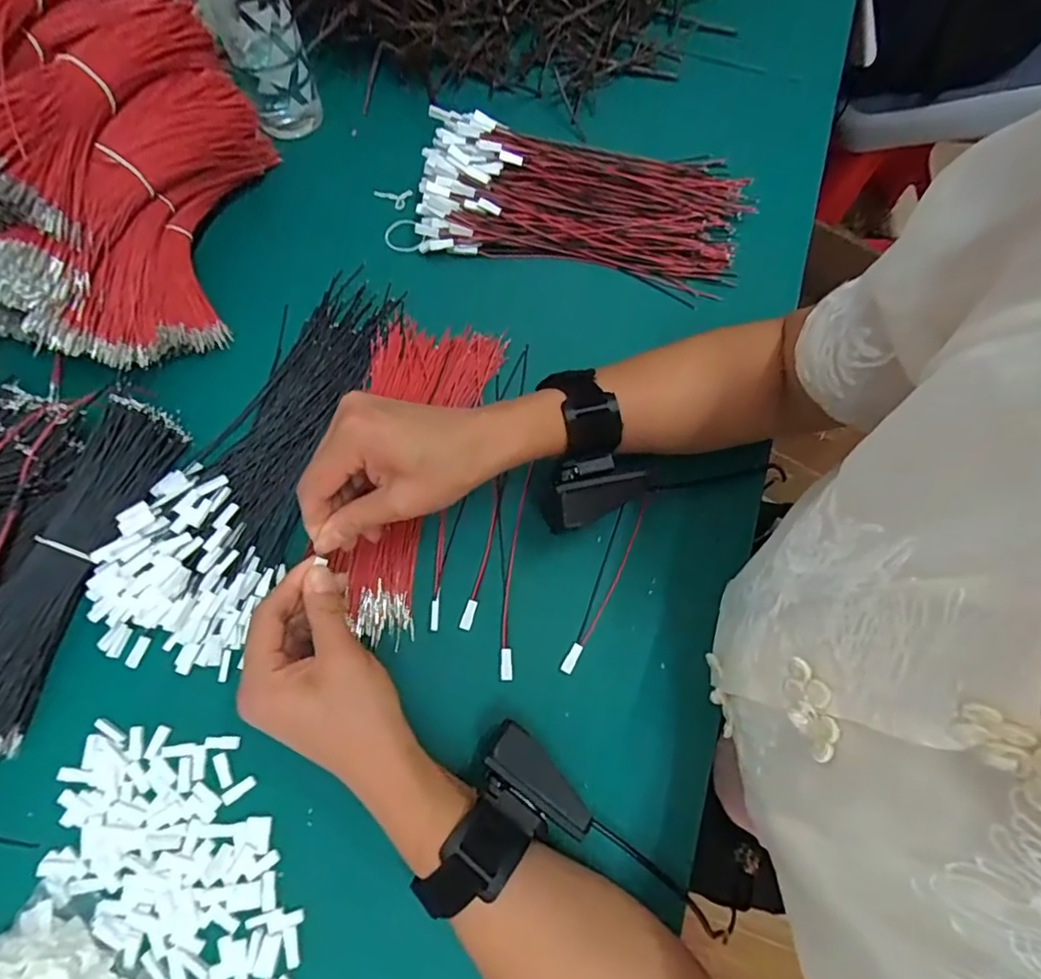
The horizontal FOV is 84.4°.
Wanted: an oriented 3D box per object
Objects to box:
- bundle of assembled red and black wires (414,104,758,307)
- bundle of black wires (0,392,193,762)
[{"bbox_3d":[0.049,-0.251,0.485,0.285,0.038,0.149,9,71,1],"label":"bundle of assembled red and black wires"},{"bbox_3d":[-0.292,0.049,0.366,0.058,0.023,0.229,36,64,-33],"label":"bundle of black wires"}]

